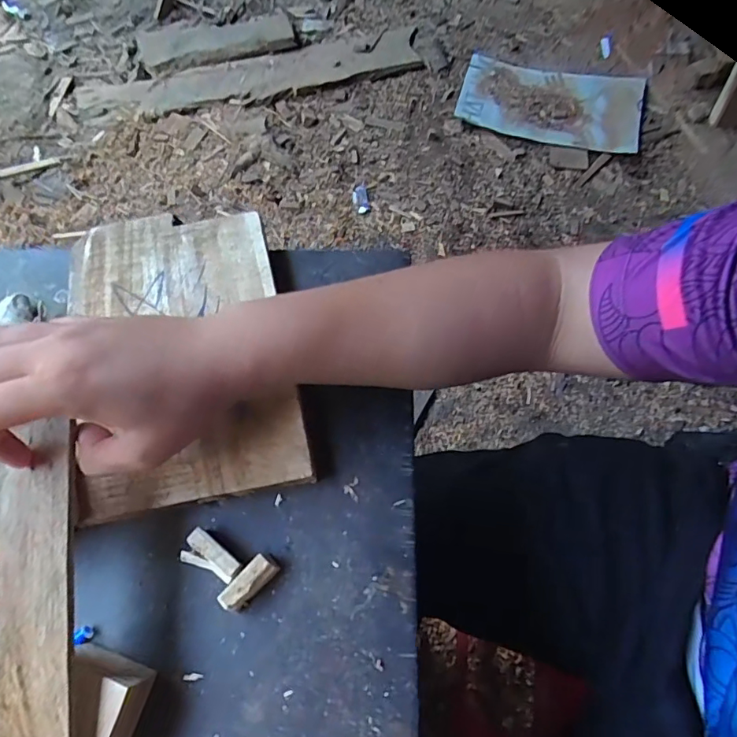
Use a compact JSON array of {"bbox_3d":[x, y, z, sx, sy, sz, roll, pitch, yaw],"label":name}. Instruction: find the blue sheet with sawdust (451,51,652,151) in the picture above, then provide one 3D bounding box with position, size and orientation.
[{"bbox_3d":[0.574,-0.846,1.547,0.557,0.056,0.339,17,69,13],"label":"blue sheet with sawdust"}]

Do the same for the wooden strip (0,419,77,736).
[{"bbox_3d":[-0.174,0.128,0.257,0.036,0.006,0.194,-5,76,-14],"label":"wooden strip"}]

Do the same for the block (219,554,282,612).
[{"bbox_3d":[-0.074,0.132,0.304,0.015,0.016,0.037,41,72,16],"label":"block"}]

